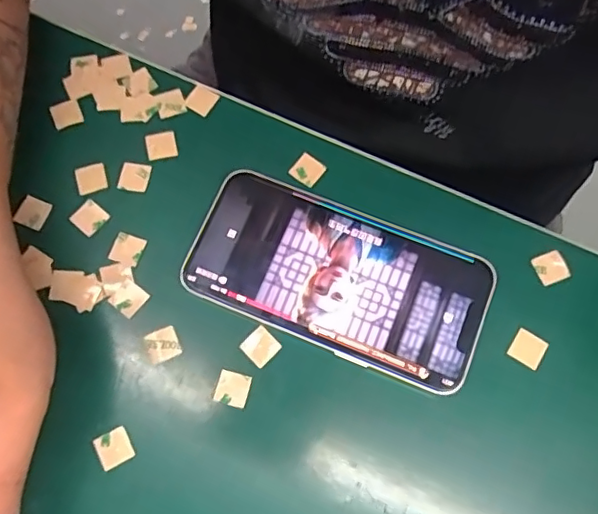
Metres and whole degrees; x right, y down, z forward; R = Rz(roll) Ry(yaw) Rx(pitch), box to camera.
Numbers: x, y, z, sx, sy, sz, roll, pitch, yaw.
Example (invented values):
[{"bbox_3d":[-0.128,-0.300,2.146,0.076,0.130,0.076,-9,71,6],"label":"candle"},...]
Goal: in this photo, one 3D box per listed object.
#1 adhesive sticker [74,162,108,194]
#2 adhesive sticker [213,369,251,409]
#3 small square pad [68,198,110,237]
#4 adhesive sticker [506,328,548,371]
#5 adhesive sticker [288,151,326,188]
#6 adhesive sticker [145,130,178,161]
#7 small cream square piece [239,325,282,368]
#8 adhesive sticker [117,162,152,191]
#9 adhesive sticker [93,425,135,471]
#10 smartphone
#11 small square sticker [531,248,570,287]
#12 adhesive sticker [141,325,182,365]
[{"bbox_3d":[-0.111,-0.042,0.303,0.015,0.004,0.016,-16,76,-9],"label":"adhesive sticker"},{"bbox_3d":[-0.032,0.063,0.271,0.015,0.004,0.015,15,75,4],"label":"adhesive sticker"},{"bbox_3d":[-0.110,-0.021,0.294,0.015,0.004,0.016,39,78,10],"label":"small square pad"},{"bbox_3d":[0.112,0.045,0.277,0.016,0.004,0.015,29,83,10],"label":"adhesive sticker"},{"bbox_3d":[0.004,-0.047,0.305,0.015,0.004,0.015,36,77,9],"label":"adhesive sticker"},{"bbox_3d":[-0.075,-0.061,0.309,0.016,0.004,0.016,-15,78,-7],"label":"adhesive sticker"},{"bbox_3d":[-0.019,0.043,0.276,0.015,0.004,0.015,-42,79,-11],"label":"small cream square piece"},{"bbox_3d":[-0.088,-0.043,0.302,0.016,0.004,0.016,7,74,2],"label":"adhesive sticker"},{"bbox_3d":[-0.086,0.088,0.261,0.015,0.004,0.015,-28,76,-8],"label":"adhesive sticker"},{"bbox_3d":[0.019,0.009,0.282,0.144,0.008,0.071,21,75,7],"label":"smartphone"},{"bbox_3d":[0.129,0.005,0.290,0.016,0.004,0.015,-23,75,-1],"label":"small square sticker"},{"bbox_3d":[-0.067,0.043,0.276,0.016,0.004,0.015,-24,74,-4],"label":"adhesive sticker"}]

